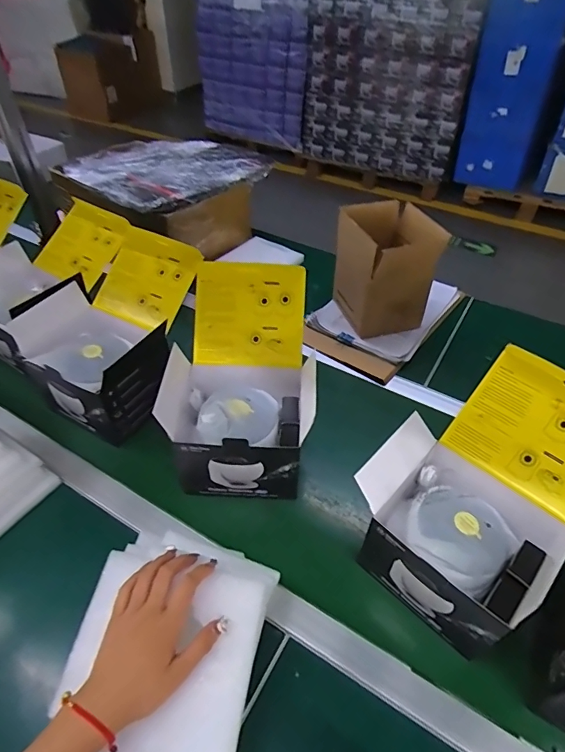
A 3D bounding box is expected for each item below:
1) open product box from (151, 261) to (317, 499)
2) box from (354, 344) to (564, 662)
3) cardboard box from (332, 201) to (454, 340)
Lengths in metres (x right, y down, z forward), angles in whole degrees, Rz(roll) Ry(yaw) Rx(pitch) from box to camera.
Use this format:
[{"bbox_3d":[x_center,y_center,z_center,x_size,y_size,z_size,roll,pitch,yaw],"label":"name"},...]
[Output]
[{"bbox_3d":[-0.062,0.002,0.684,0.201,0.213,0.272,5,47,-2],"label":"open product box"},{"bbox_3d":[0.248,0.140,0.569,0.282,0.212,0.220,-33,58,-31],"label":"box"},{"bbox_3d":[0.194,-0.214,0.902,0.151,0.203,0.176,-10,49,-15],"label":"cardboard box"}]

